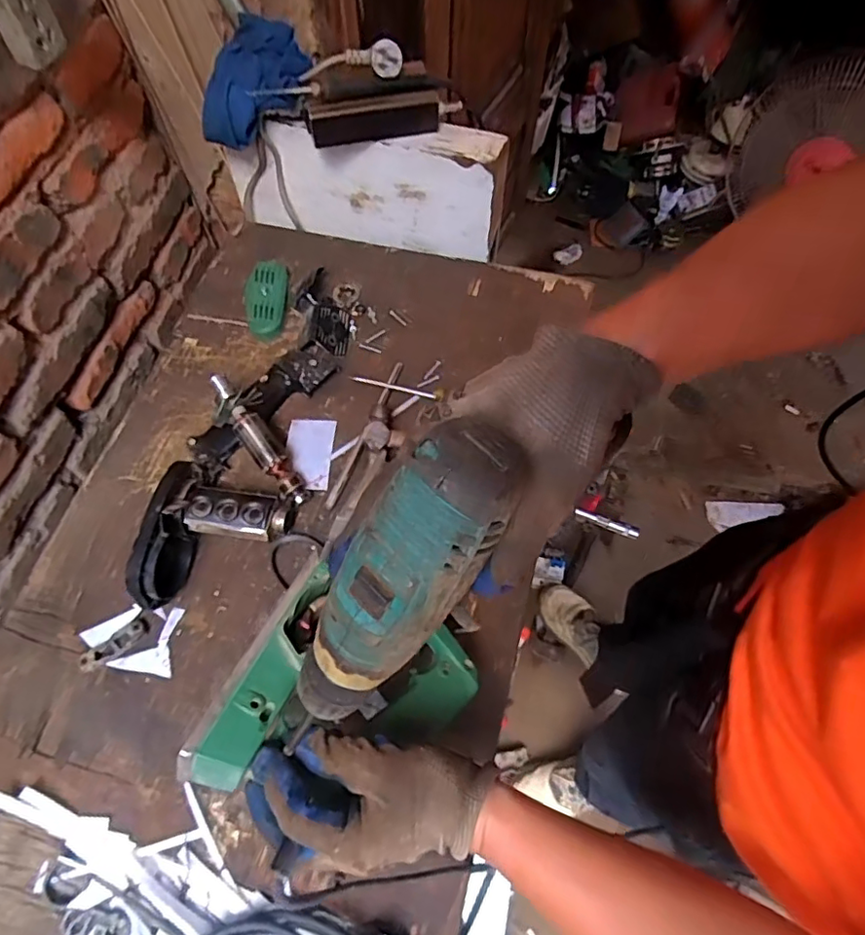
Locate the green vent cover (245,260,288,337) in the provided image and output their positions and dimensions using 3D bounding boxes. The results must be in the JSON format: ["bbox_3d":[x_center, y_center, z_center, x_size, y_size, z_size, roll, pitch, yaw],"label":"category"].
[{"bbox_3d":[-0.202,-0.208,0.694,0.052,0.017,0.112,-3,64,-1],"label":"green vent cover"}]

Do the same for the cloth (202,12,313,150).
[{"bbox_3d":[-0.202,-0.452,0.669,0.118,0.074,0.136,8,64,5],"label":"cloth"}]

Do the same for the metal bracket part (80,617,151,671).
[{"bbox_3d":[-0.293,0.163,0.531,0.062,0.009,0.018,-37,69,-16],"label":"metal bracket part"}]

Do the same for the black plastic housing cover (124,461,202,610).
[{"bbox_3d":[-0.243,0.060,0.537,0.024,0.074,0.138,5,64,4],"label":"black plastic housing cover"}]

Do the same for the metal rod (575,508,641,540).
[{"bbox_3d":[0.173,0.054,0.568,0.063,0.009,0.011,21,66,11],"label":"metal rod"}]

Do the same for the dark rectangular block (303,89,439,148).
[{"bbox_3d":[-0.066,-0.392,0.640,0.146,0.040,0.026,-9,64,-3],"label":"dark rectangular block"}]

